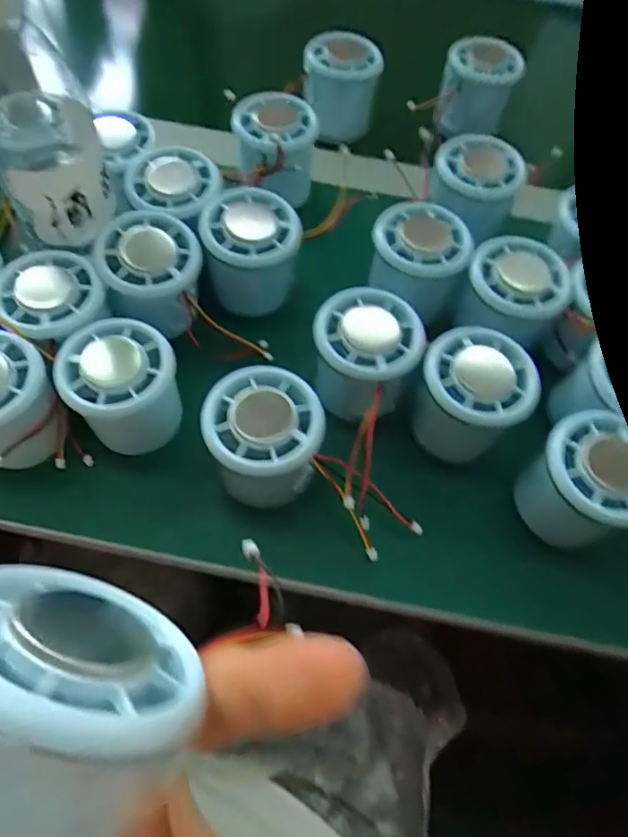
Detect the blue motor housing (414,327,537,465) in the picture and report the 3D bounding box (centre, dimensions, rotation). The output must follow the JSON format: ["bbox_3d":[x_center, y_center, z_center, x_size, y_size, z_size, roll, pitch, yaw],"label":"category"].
[{"bbox_3d":[0.085,-0.011,0.305,0.051,0.058,0.054,2,62,-3],"label":"blue motor housing"}]

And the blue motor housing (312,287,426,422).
[{"bbox_3d":[0.028,-0.034,0.306,0.061,0.047,0.060,-21,65,-14],"label":"blue motor housing"}]

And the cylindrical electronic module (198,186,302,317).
[{"bbox_3d":[-0.038,-0.098,0.334,0.058,0.054,0.059,-8,63,-8],"label":"cylindrical electronic module"}]

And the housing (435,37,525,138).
[{"bbox_3d":[0.129,-0.260,0.439,0.056,0.058,0.048,16,62,5],"label":"housing"}]

